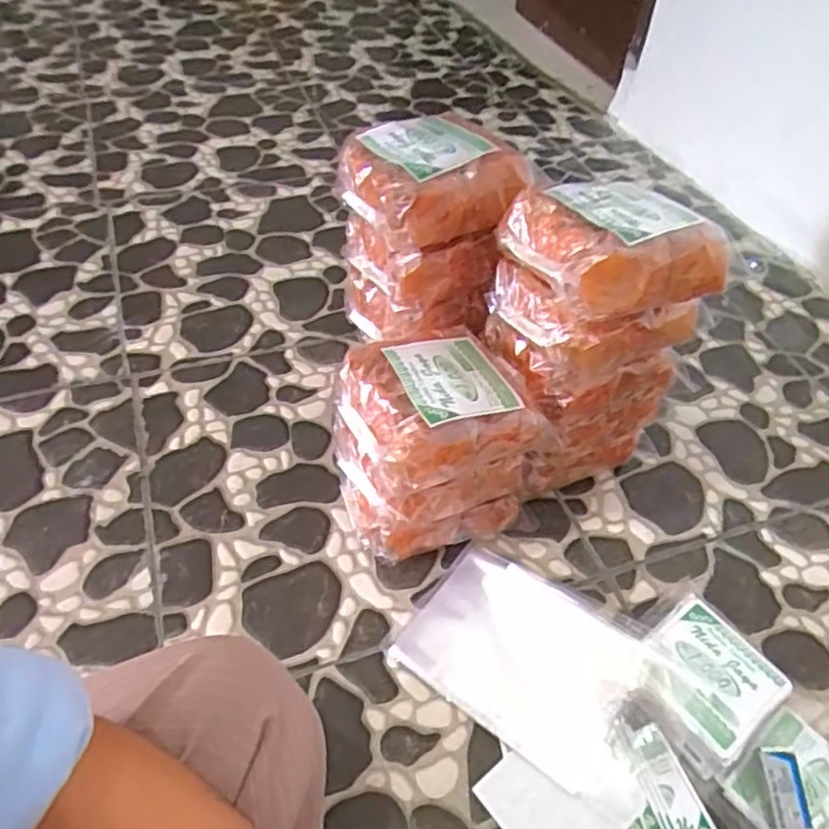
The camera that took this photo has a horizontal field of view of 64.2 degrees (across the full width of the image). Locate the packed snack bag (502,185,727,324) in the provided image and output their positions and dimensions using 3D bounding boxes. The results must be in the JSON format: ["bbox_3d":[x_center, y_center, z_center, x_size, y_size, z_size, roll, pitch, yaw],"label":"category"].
[{"bbox_3d":[0.156,-0.135,0.522,0.150,0.057,0.121,-16,51,-17],"label":"packed snack bag"}]

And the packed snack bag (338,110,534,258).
[{"bbox_3d":[0.014,-0.209,0.584,0.147,0.066,0.122,-20,53,-20],"label":"packed snack bag"}]

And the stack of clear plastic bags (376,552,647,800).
[{"bbox_3d":[0.099,0.209,0.564,0.212,0.024,0.137,28,61,25],"label":"stack of clear plastic bags"}]

